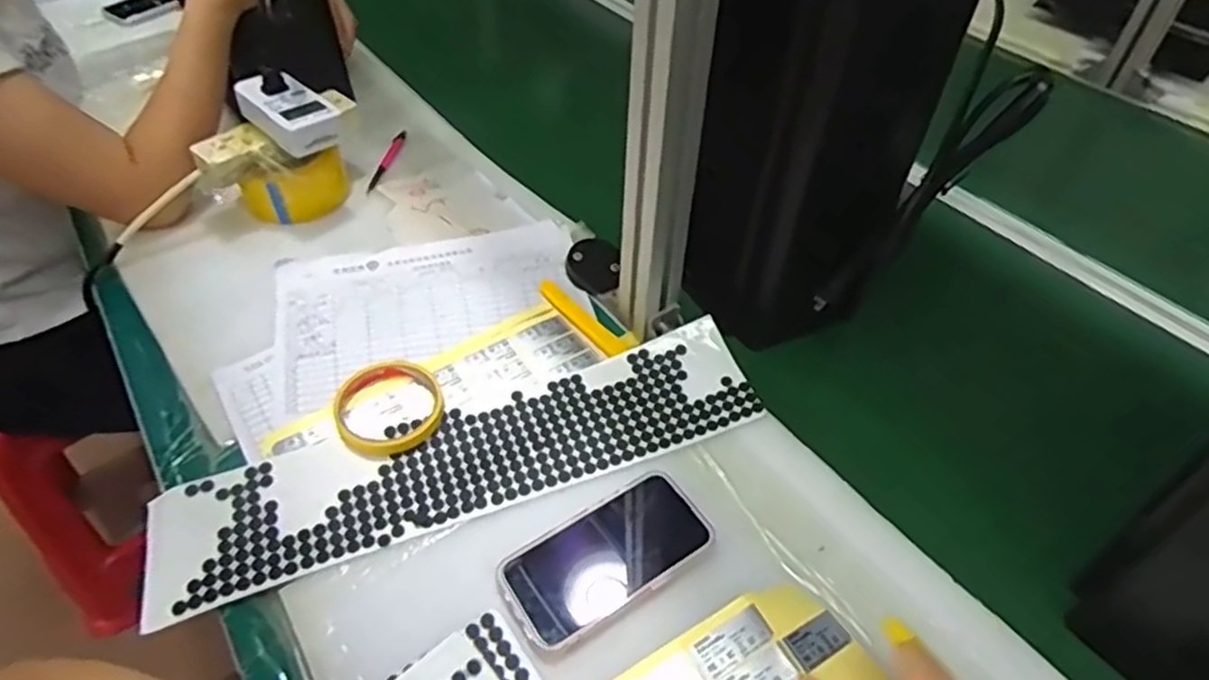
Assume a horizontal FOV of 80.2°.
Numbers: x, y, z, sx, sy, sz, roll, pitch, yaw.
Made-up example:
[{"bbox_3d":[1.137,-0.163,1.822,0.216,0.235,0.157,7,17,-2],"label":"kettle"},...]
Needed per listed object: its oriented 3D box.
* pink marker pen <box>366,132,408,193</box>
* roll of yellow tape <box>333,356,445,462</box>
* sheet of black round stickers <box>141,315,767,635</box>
[{"bbox_3d":[-0.259,-0.216,0.864,0.014,0.012,0.131,6,46,4],"label":"pink marker pen"},{"bbox_3d":[-0.181,0.056,0.602,0.089,0.013,0.099,-32,54,-28],"label":"roll of yellow tape"},{"bbox_3d":[-0.109,0.094,0.579,0.480,0.012,0.113,-16,51,-14],"label":"sheet of black round stickers"}]

